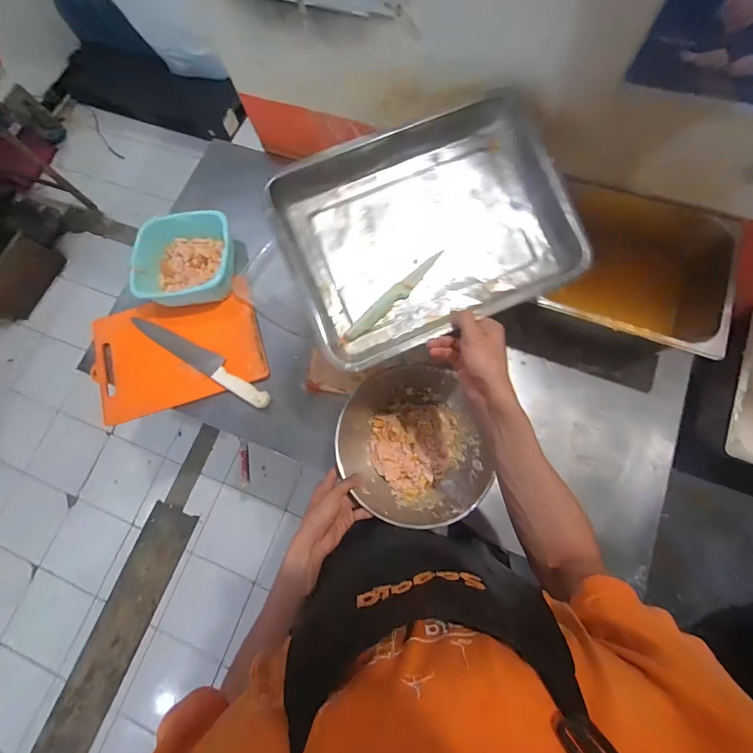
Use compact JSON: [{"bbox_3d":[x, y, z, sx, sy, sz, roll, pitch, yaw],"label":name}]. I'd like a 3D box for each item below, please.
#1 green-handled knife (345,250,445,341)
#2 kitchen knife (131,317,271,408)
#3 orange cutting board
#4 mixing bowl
[{"bbox_3d":[0.026,-0.114,0.495,0.021,0.015,0.179,43,79,14],"label":"green-handled knife"},{"bbox_3d":[-0.372,-0.040,0.729,0.362,0.013,0.044,30,76,11],"label":"kitchen knife"},{"bbox_3d":[-0.429,-0.057,0.748,0.357,0.019,0.248,-17,71,0],"label":"orange cutting board"},{"bbox_3d":[0.055,0.122,0.620,0.235,0.100,0.248,-1,73,2],"label":"mixing bowl"}]

